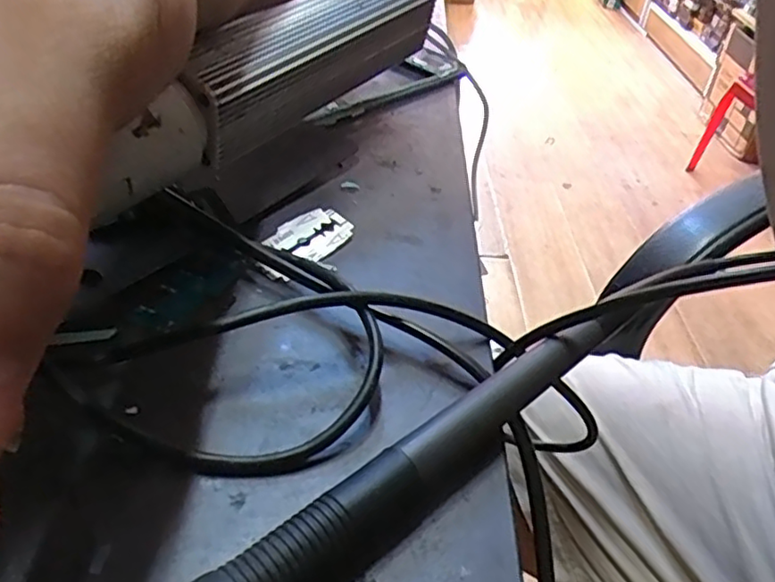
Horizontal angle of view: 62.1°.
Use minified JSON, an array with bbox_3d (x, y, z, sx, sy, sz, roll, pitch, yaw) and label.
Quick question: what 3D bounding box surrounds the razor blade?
[{"bbox_3d":[-0.030,-0.018,0.232,0.019,0.004,0.042,39,51,14],"label":"razor blade"}]

